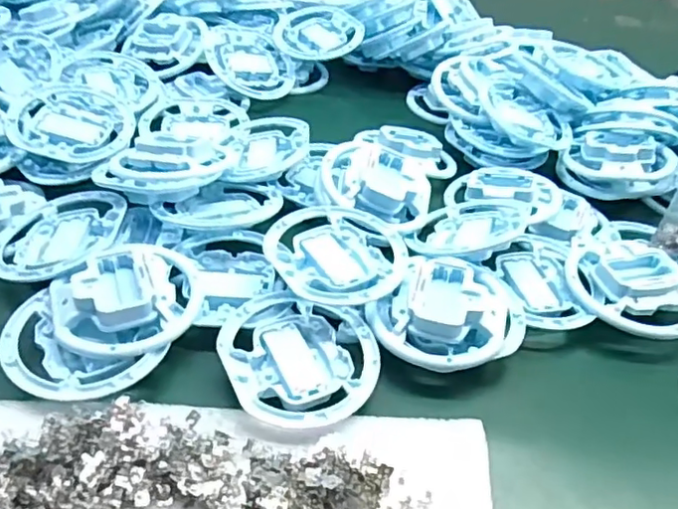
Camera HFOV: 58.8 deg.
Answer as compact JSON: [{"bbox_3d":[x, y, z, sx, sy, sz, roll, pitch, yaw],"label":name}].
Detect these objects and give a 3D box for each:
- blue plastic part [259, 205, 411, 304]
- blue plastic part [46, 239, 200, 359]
[{"bbox_3d":[-0.001,0.002,0.450,0.095,0.019,0.102,3,43,-3],"label":"blue plastic part"},{"bbox_3d":[-0.142,0.031,0.407,0.093,0.030,0.083,-13,46,-20],"label":"blue plastic part"}]

